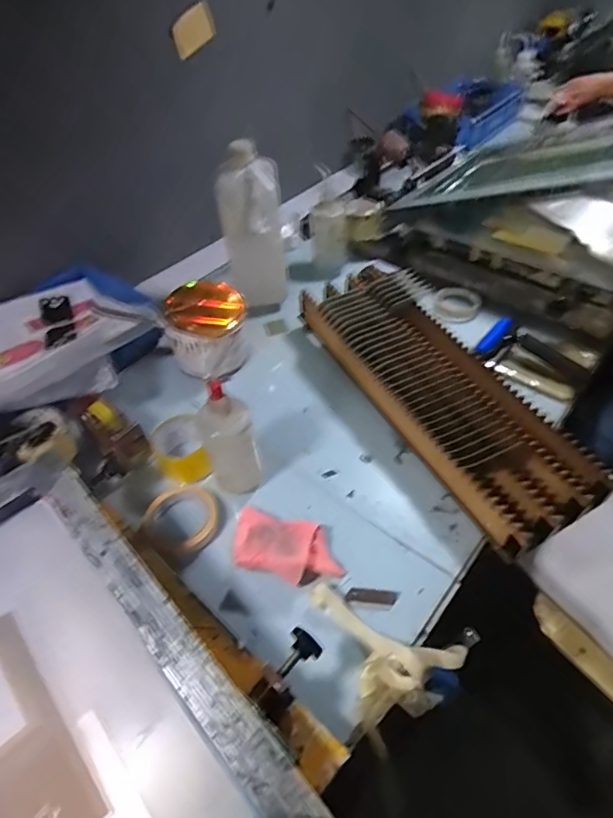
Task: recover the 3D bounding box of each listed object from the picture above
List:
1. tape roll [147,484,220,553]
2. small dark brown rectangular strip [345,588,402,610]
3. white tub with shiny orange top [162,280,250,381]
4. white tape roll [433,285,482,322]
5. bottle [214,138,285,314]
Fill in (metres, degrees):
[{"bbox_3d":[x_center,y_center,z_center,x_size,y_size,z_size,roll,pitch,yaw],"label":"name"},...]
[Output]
[{"bbox_3d":[-0.171,0.149,0.686,0.097,0.030,0.101,-2,48,2],"label":"tape roll"},{"bbox_3d":[0.082,0.234,0.609,0.064,0.007,0.022,4,48,7],"label":"small dark brown rectangular strip"},{"bbox_3d":[-0.177,-0.143,0.905,0.138,0.128,0.147,-6,48,-2],"label":"white tub with shiny orange top"},{"bbox_3d":[0.302,-0.210,0.992,0.082,0.037,0.087,-2,48,2],"label":"white tape roll"},{"bbox_3d":[-0.104,-0.345,0.957,0.113,0.294,0.093,-3,48,1],"label":"bottle"}]

